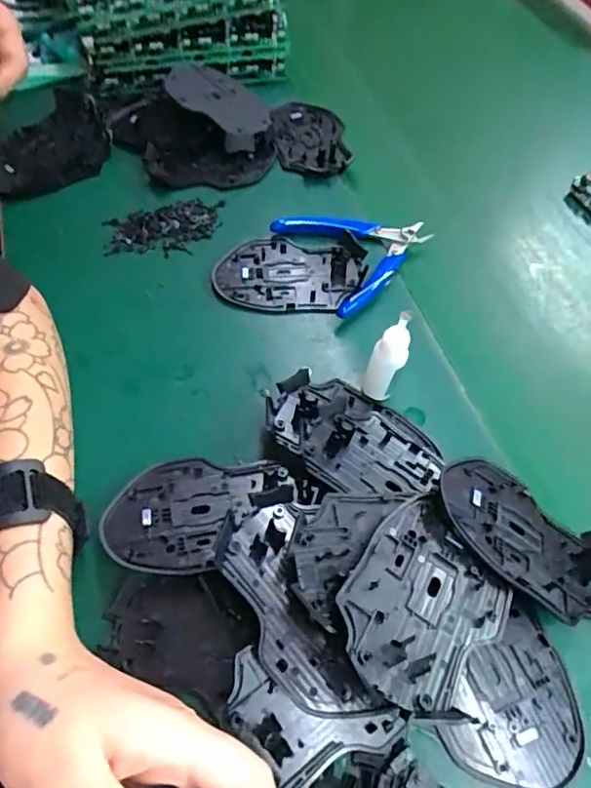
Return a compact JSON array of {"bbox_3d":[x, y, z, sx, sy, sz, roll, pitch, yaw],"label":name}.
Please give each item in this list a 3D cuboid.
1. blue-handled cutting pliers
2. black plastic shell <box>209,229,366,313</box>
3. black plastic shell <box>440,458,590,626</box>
[{"bbox_3d":[0.056,-0.120,0.443,0.112,0.024,0.114,-22,61,-17],"label":"blue-handled cutting pliers"},{"bbox_3d":[-0.005,-0.096,0.427,0.114,0.019,0.073,4,57,-1],"label":"black plastic shell"},{"bbox_3d":[0.133,0.077,0.305,0.113,0.020,0.072,40,42,2],"label":"black plastic shell"}]

